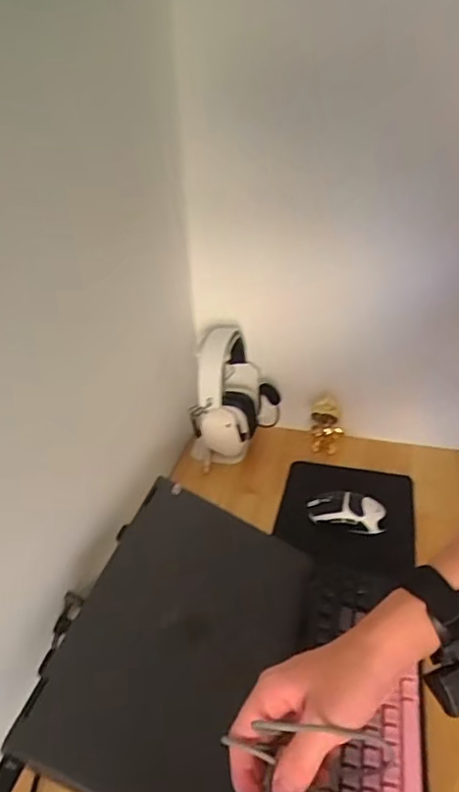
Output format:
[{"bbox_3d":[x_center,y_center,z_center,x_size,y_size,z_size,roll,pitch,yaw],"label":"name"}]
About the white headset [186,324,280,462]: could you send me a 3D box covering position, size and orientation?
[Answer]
[{"bbox_3d":[0.014,0.000,1.018,0.127,0.227,0.176,10,33,20],"label":"white headset"}]

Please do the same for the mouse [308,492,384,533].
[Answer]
[{"bbox_3d":[0.187,0.176,0.880,0.121,0.039,0.067,7,32,15],"label":"mouse"}]

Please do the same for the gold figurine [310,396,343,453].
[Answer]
[{"bbox_3d":[0.184,0.056,1.047,0.061,0.102,0.054,5,31,12],"label":"gold figurine"}]

